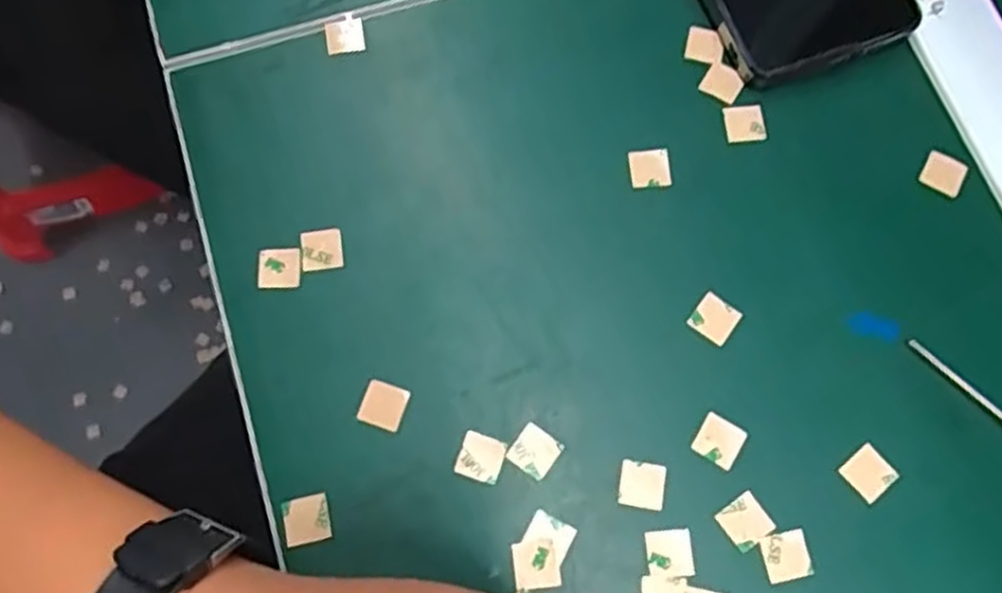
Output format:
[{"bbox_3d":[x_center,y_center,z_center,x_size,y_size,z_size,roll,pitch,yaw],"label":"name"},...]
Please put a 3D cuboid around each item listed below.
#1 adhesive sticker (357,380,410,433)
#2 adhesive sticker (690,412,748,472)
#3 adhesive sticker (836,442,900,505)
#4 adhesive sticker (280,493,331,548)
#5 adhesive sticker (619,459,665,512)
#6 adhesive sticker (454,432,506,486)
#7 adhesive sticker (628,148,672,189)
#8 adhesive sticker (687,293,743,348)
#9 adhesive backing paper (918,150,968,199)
[{"bbox_3d":[-0.042,0.039,0.273,0.015,0.004,0.015,20,74,4],"label":"adhesive sticker"},{"bbox_3d":[0.078,0.052,0.272,0.016,0.004,0.016,30,78,7],"label":"adhesive sticker"},{"bbox_3d":[0.130,0.063,0.269,0.016,0.004,0.016,-39,77,-10],"label":"adhesive sticker"},{"bbox_3d":[-0.067,0.077,0.262,0.015,0.004,0.015,-13,75,-6],"label":"adhesive sticker"},{"bbox_3d":[0.050,0.066,0.267,0.015,0.004,0.015,10,74,0],"label":"adhesive sticker"},{"bbox_3d":[-0.007,0.057,0.268,0.016,0.004,0.015,20,74,4],"label":"adhesive sticker"},{"bbox_3d":[0.059,-0.051,0.300,0.016,0.004,0.015,-8,74,-4],"label":"adhesive sticker"},{"bbox_3d":[0.080,0.008,0.284,0.016,0.004,0.017,36,80,7],"label":"adhesive sticker"},{"bbox_3d":[0.175,-0.049,0.302,0.017,0.004,0.017,29,75,3],"label":"adhesive backing paper"}]

